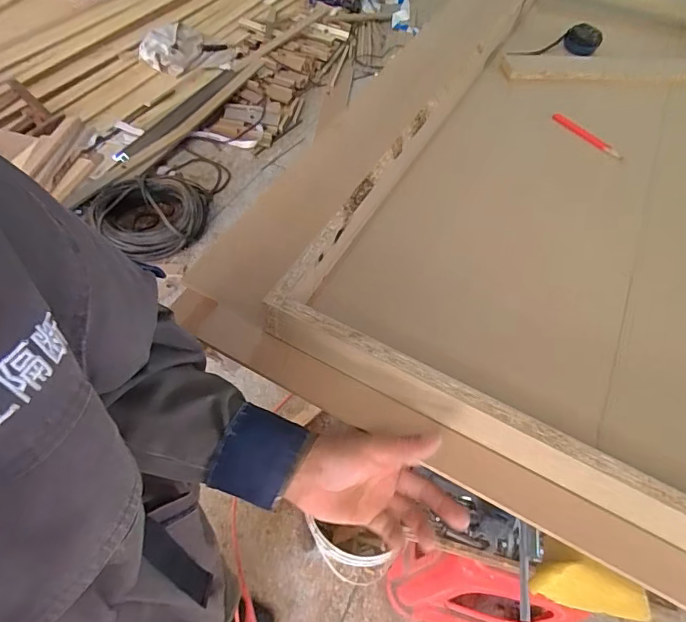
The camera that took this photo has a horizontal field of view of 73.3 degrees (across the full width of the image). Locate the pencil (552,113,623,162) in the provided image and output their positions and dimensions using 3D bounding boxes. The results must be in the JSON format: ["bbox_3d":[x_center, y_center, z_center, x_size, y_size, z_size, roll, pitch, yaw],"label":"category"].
[{"bbox_3d":[0.392,-0.281,0.740,0.014,0.013,0.135,-29,62,-22],"label":"pencil"}]

